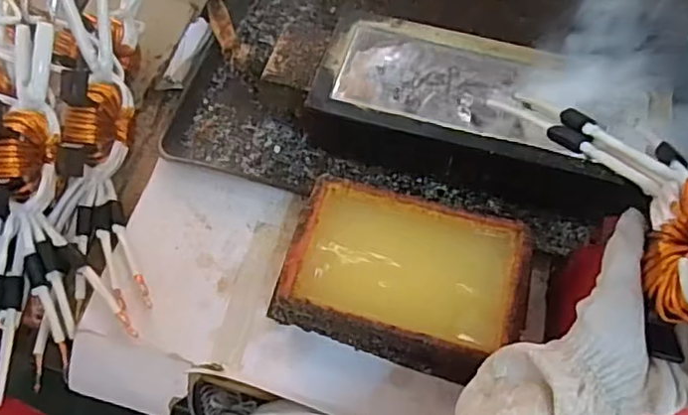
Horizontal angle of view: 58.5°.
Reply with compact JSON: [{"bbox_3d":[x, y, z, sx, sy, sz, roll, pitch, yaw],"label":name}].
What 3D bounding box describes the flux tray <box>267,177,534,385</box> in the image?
[{"bbox_3d":[0.053,0.062,0.547,0.204,0.063,0.136,15,61,7],"label":"flux tray"}]

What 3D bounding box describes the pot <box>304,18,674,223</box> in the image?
[{"bbox_3d":[0.139,-0.092,0.623,0.334,0.087,0.141,15,61,7],"label":"pot"}]

